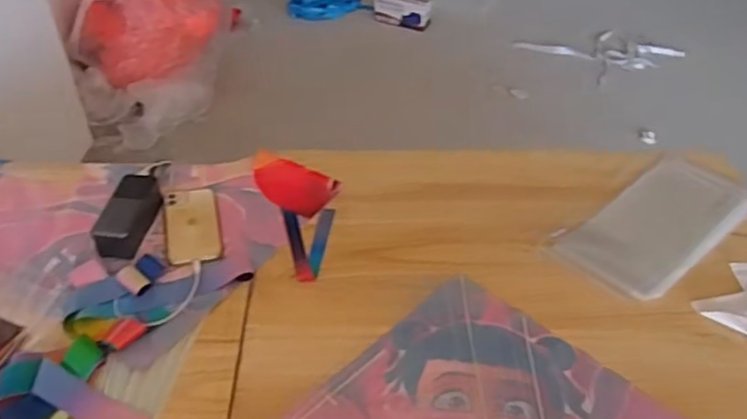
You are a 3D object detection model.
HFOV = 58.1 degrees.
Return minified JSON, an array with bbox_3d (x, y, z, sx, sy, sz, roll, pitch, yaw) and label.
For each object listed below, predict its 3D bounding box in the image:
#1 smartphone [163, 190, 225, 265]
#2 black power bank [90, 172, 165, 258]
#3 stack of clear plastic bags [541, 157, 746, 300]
[{"bbox_3d":[-0.269,0.022,1.002,0.079,0.007,0.159,-9,46,-11],"label":"smartphone"},{"bbox_3d":[-0.359,0.006,0.988,0.064,0.043,0.140,4,43,2],"label":"black power bank"},{"bbox_3d":[0.434,0.018,1.023,0.316,0.024,0.162,-34,58,-23],"label":"stack of clear plastic bags"}]

